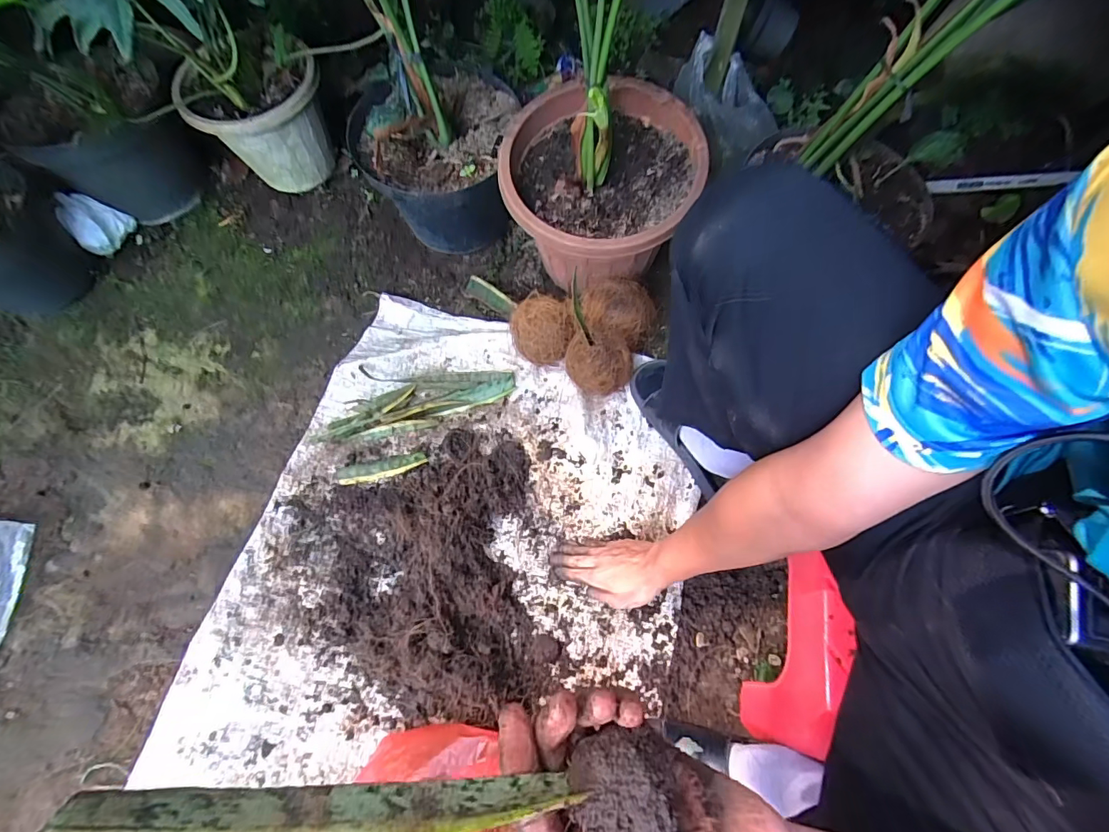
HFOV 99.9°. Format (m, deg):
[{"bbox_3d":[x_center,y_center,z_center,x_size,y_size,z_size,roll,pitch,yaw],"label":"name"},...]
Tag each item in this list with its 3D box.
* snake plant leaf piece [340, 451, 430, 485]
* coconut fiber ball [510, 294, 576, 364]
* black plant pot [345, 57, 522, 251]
[{"bbox_3d":[-0.266,0.080,0.722,0.130,0.011,0.031,-15,66,-4],"label":"snake plant leaf piece"},{"bbox_3d":[-0.020,-0.139,0.771,0.100,0.094,0.095,-1,66,2],"label":"coconut fiber ball"},{"bbox_3d":[-0.197,-0.427,0.814,0.234,0.239,0.254,-1,66,2],"label":"black plant pot"}]

